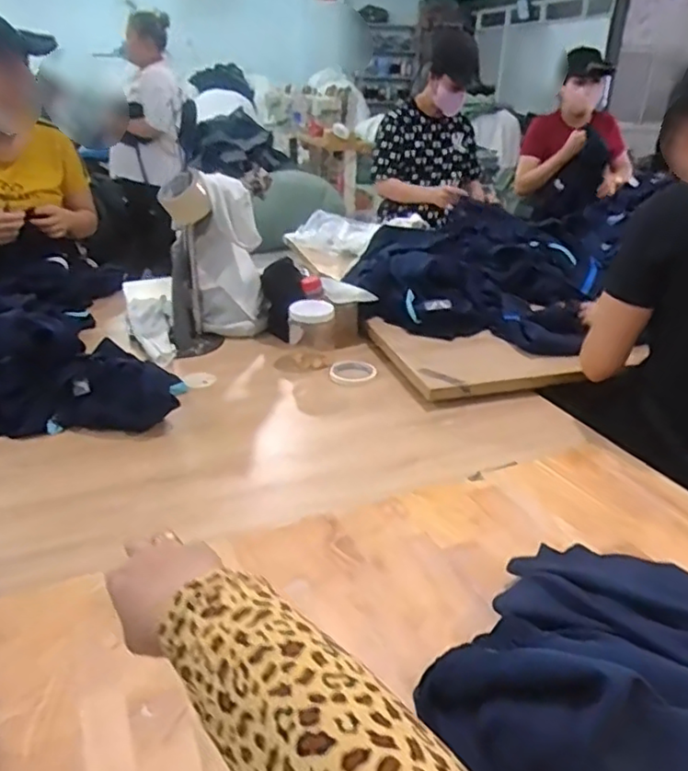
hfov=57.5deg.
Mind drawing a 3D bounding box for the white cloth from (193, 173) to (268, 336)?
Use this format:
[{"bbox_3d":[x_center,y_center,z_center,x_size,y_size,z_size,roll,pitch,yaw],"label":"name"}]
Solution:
[{"bbox_3d":[-0.261,-0.288,1.436,0.147,0.350,0.117,-2,27,-9],"label":"white cloth"}]

